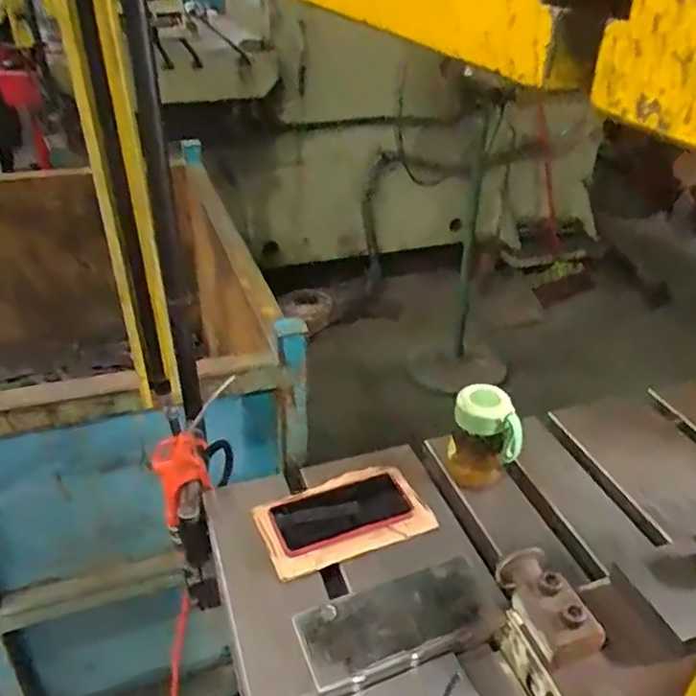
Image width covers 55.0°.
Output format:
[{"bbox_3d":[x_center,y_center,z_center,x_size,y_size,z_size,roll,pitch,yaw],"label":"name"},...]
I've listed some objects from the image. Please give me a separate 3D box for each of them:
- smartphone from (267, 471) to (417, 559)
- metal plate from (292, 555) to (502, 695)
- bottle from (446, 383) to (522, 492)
[{"bbox_3d":[-0.007,0.199,0.806,0.158,0.012,0.088,-17,34,-14],"label":"smartphone"},{"bbox_3d":[0.043,0.225,0.552,0.163,0.018,0.073,-13,36,-21],"label":"metal plate"},{"bbox_3d":[0.171,0.112,0.844,0.082,0.153,0.059,7,34,8],"label":"bottle"}]

